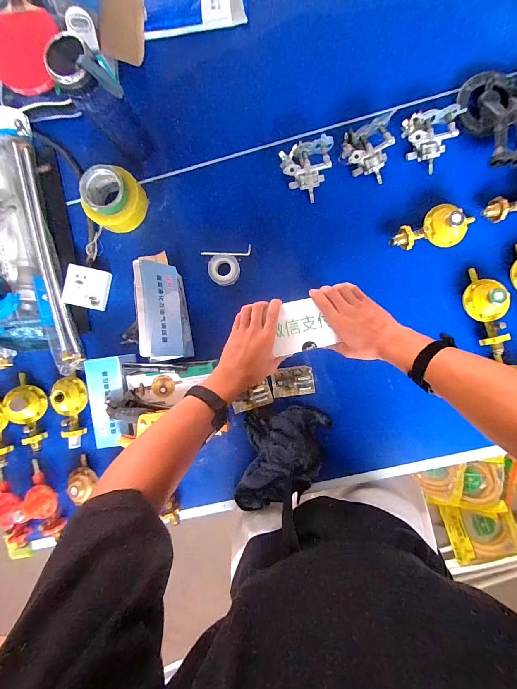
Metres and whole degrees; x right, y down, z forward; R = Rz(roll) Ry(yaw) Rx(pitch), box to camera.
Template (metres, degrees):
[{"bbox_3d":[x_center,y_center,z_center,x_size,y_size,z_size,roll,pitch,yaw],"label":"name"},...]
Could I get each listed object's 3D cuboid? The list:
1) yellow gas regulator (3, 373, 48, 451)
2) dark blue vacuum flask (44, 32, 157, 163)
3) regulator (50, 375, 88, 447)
[{"bbox_3d":[-0.503,0.146,0.669,0.080,0.045,0.171,-20,85,3],"label":"yellow gas regulator"},{"bbox_3d":[-0.256,-0.406,0.543,0.077,0.213,0.073,0,87,5],"label":"dark blue vacuum flask"},{"bbox_3d":[-0.405,0.148,0.661,0.078,0.044,0.155,-7,86,4],"label":"regulator"}]

